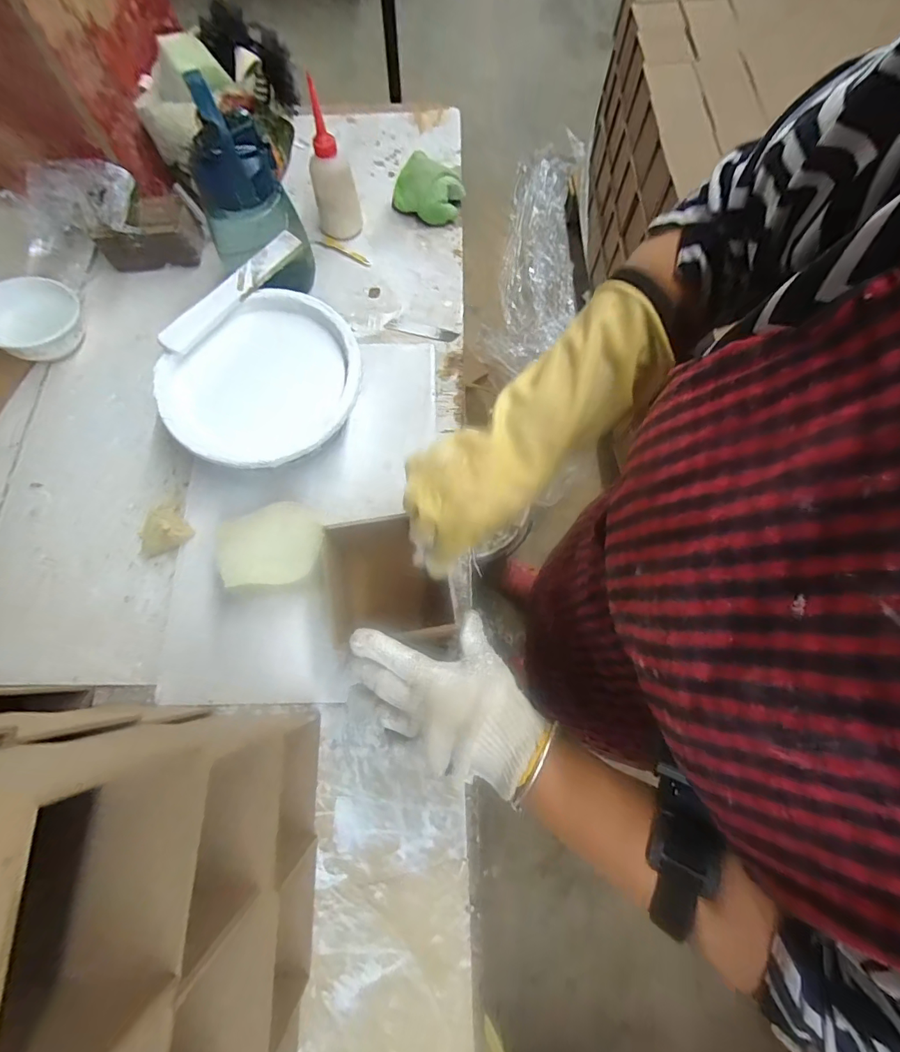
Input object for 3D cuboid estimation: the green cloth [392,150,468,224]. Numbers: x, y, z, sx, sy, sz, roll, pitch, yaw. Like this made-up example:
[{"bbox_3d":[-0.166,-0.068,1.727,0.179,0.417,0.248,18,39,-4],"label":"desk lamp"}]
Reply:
[{"bbox_3d":[-0.032,-0.512,0.669,0.109,0.054,0.078,32,75,9],"label":"green cloth"}]

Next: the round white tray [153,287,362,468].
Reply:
[{"bbox_3d":[-0.205,-0.160,0.499,0.213,0.031,0.193,-42,77,-12],"label":"round white tray"}]

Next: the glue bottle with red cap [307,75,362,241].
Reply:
[{"bbox_3d":[-0.162,-0.473,0.595,0.059,0.164,0.047,-14,73,-5],"label":"glue bottle with red cap"}]

